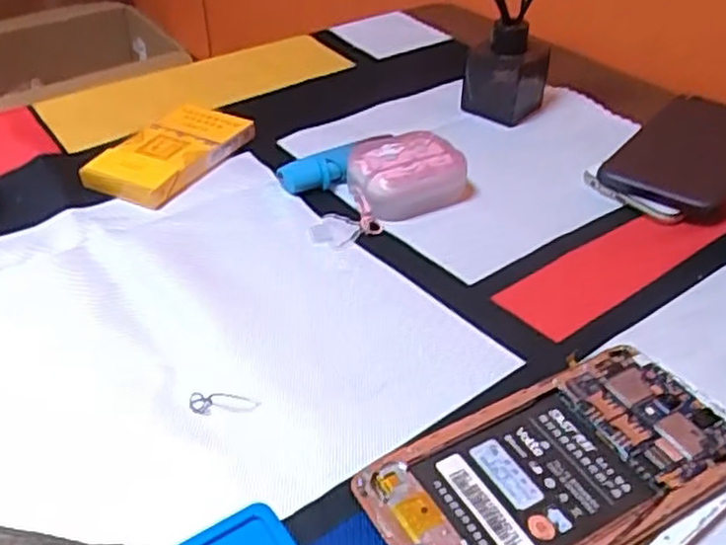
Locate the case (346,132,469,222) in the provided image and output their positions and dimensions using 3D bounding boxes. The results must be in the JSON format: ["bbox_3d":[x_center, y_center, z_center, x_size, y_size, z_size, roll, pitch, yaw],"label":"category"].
[{"bbox_3d":[0.024,-0.057,0.438,0.066,0.028,0.050,-18,42,-20],"label":"case"}]

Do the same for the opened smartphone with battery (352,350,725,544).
[{"bbox_3d":[0.071,0.075,0.276,0.135,0.013,0.069,-20,43,-22],"label":"opened smartphone with battery"}]

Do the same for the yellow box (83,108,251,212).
[{"bbox_3d":[-0.122,-0.076,0.474,0.060,0.019,0.103,19,43,24],"label":"yellow box"}]

